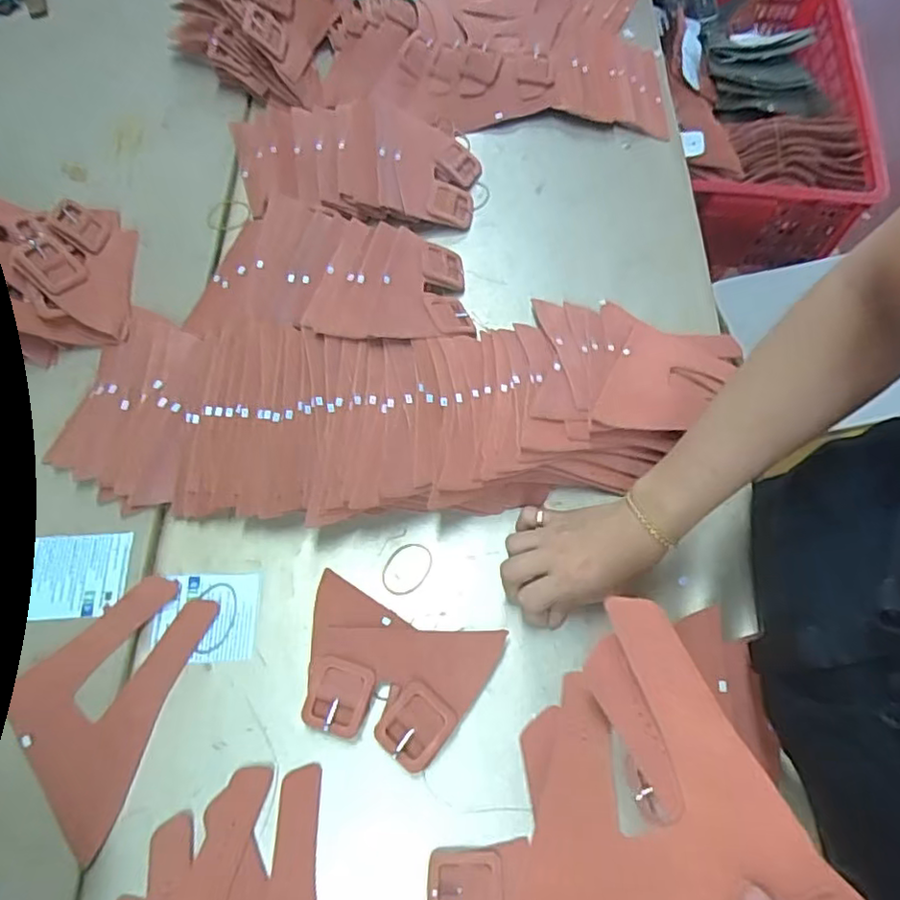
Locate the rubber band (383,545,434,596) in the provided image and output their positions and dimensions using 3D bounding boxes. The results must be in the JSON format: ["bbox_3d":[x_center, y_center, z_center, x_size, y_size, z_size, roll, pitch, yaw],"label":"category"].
[{"bbox_3d":[-0.037,0.100,0.541,0.037,0.004,0.049,39,71,16],"label":"rubber band"}]

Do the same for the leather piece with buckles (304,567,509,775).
[{"bbox_3d":[-0.050,0.173,0.499,0.153,0.017,0.111,18,66,8],"label":"leather piece with buckles"}]

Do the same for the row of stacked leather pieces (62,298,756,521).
[{"bbox_3d":[-0.042,-0.045,0.575,0.591,0.064,0.208,-4,65,-2],"label":"row of stacked leather pieces"}]

